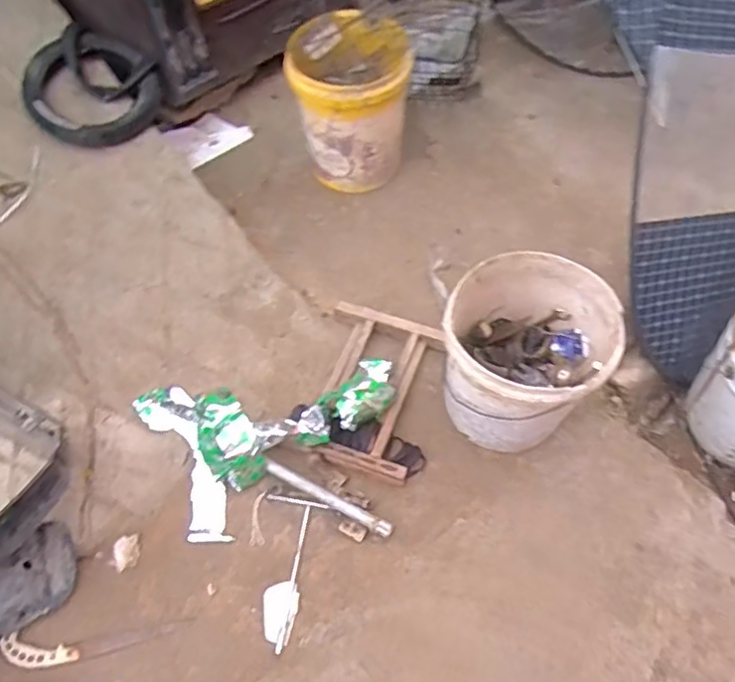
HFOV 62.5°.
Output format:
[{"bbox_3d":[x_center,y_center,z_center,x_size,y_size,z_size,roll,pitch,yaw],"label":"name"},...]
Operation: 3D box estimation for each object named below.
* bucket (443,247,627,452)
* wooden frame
[{"bbox_3d":[0.304,0.037,1.256,0.304,0.348,0.300,-1,58,2],"label":"bucket"},{"bbox_3d":[0.006,0.101,1.382,0.271,0.047,0.389,14,60,12],"label":"wooden frame"}]

